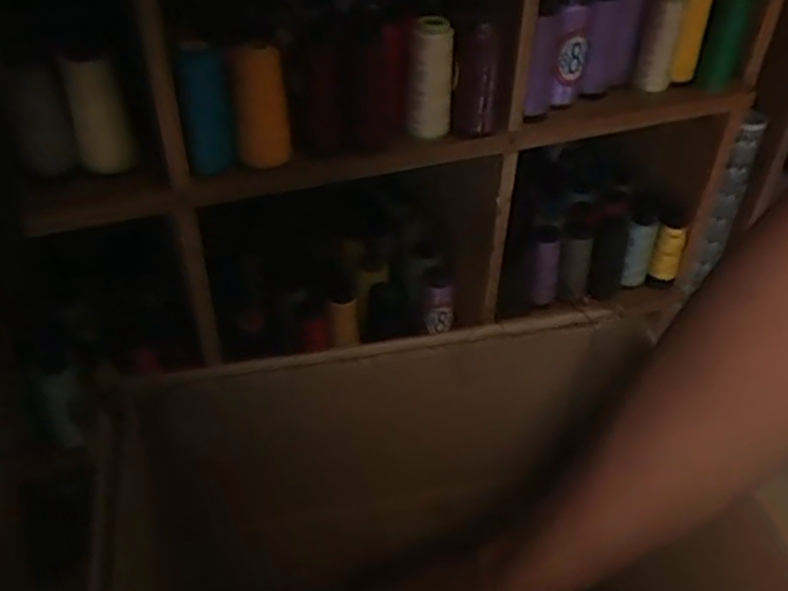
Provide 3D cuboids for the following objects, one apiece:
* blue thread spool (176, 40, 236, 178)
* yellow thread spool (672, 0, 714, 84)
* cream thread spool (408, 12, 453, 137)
[{"bbox_3d":[-0.166,-0.167,0.648,0.042,0.108,0.044,-11,42,-15],"label":"blue thread spool"},{"bbox_3d":[0.340,-0.295,0.846,0.030,0.099,0.038,18,43,19],"label":"yellow thread spool"},{"bbox_3d":[0.035,-0.208,0.709,0.039,0.110,0.031,4,40,2],"label":"cream thread spool"}]

